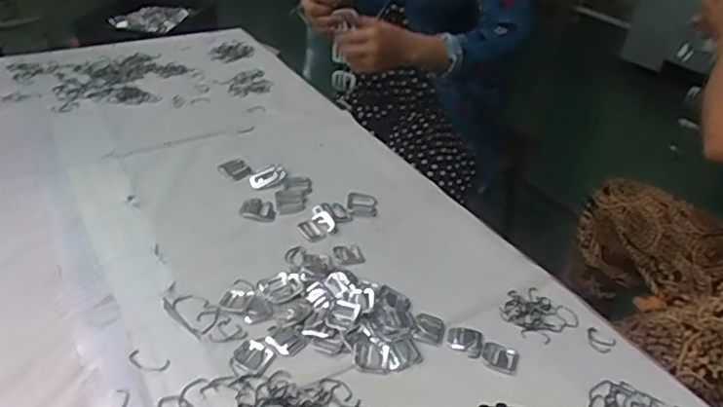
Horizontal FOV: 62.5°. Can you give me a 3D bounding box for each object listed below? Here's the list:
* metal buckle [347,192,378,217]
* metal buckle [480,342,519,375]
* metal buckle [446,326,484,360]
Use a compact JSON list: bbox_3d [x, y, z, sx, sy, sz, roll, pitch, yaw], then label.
[{"bbox_3d":[0.001,0.000,0.799,0.039,0.004,0.045,2,35,-2],"label":"metal buckle"},{"bbox_3d":[0.137,0.152,0.591,0.036,0.004,0.030,21,39,24],"label":"metal buckle"},{"bbox_3d":[0.106,0.139,0.607,0.037,0.004,0.034,17,37,19],"label":"metal buckle"}]

